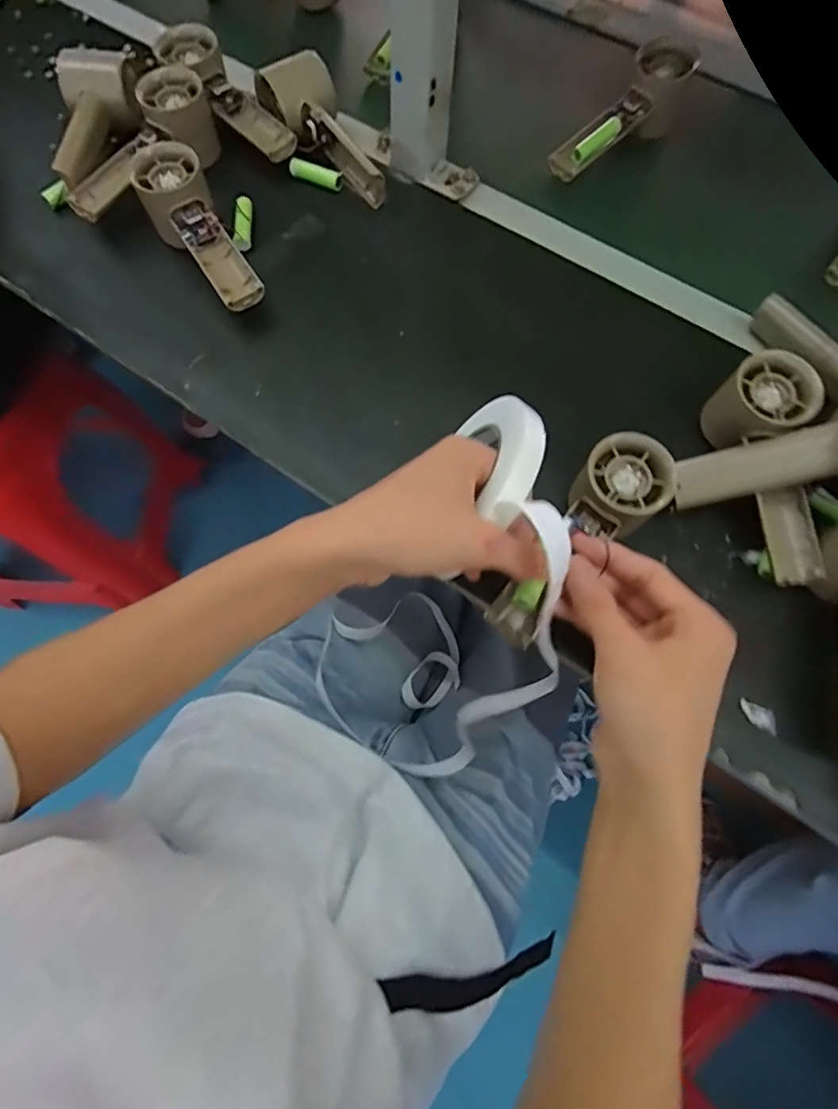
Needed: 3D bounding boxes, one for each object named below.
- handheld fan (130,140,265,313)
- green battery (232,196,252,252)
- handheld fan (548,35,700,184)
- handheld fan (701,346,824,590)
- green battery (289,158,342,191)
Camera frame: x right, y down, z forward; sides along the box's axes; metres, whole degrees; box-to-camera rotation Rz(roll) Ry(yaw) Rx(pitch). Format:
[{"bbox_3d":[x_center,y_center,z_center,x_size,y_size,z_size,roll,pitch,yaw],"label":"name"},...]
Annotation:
[{"bbox_3d":[-0.182,-0.265,0.438,0.054,0.053,0.154,-30,73,-11],"label":"handheld fan"},{"bbox_3d":[-0.155,-0.293,0.467,0.013,0.012,0.048,5,89,1],"label":"green battery"},{"bbox_3d":[0.191,-0.416,0.508,0.157,0.046,0.052,-40,75,1],"label":"handheld fan"},{"bbox_3d":[0.247,-0.061,0.380,0.066,0.058,0.163,-10,85,-5],"label":"handheld fan"},{"bbox_3d":[-0.095,-0.349,0.487,0.048,0.016,0.014,16,71,5],"label":"green battery"}]

